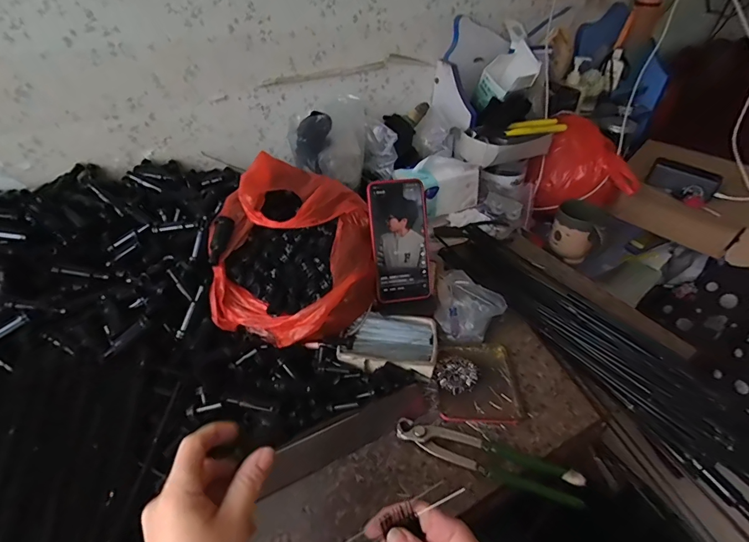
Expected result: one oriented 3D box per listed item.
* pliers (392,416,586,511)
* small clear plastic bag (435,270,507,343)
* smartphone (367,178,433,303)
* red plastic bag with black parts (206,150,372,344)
[{"bbox_3d":[0.122,0.203,0.458,0.199,0.017,0.038,15,41,16],"label":"pliers"},{"bbox_3d":[0.125,0.049,0.614,0.104,0.041,0.111,-30,49,-32],"label":"small clear plastic bag"},{"bbox_3d":[0.035,-0.040,0.571,0.077,0.161,0.014,-7,5,-10],"label":"smartphone"},{"bbox_3d":[-0.109,-0.025,0.570,0.203,0.153,0.250,-5,40,-8],"label":"red plastic bag with black parts"}]

